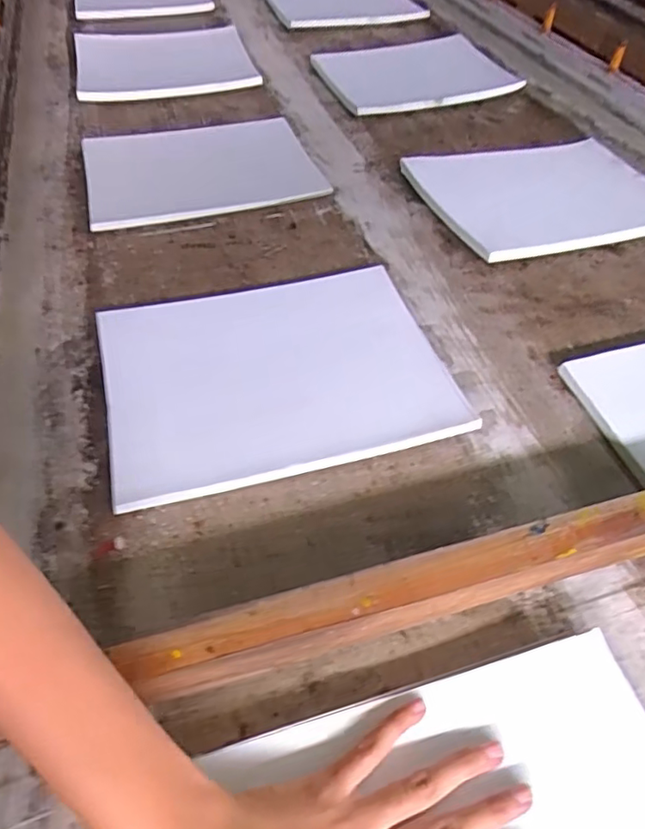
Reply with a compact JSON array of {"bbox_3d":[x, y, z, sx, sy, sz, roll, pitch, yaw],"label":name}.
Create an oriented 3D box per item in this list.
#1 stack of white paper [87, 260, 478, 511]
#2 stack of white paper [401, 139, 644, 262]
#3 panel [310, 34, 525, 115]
[{"bbox_3d":[-0.039,-0.036,0.492,0.280,0.018,0.210,-12,50,-11],"label":"stack of white paper"},{"bbox_3d":[0.266,-0.265,0.688,0.278,0.024,0.211,-14,51,-12],"label":"stack of white paper"},{"bbox_3d":[0.134,-0.560,0.933,0.290,0.031,0.252,-15,51,-13],"label":"panel"}]

